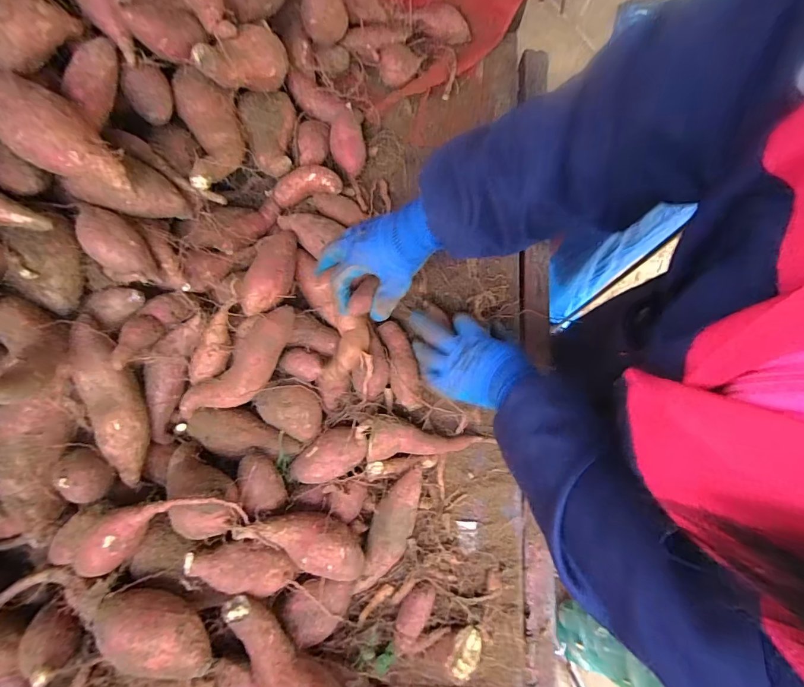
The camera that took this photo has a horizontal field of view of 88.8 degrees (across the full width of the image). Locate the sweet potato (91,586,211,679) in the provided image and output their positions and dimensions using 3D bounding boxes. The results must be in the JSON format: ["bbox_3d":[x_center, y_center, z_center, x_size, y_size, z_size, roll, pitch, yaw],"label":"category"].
[{"bbox_3d":[-0.224,0.260,0.368,0.110,0.046,0.057,17,79,2],"label":"sweet potato"}]

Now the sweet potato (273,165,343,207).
[{"bbox_3d":[-0.130,-0.218,0.559,0.091,0.029,0.038,-11,79,-3],"label":"sweet potato"}]

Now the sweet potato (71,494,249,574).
[{"bbox_3d":[-0.253,0.182,0.394,0.185,0.039,0.055,-20,80,-5],"label":"sweet potato"}]

